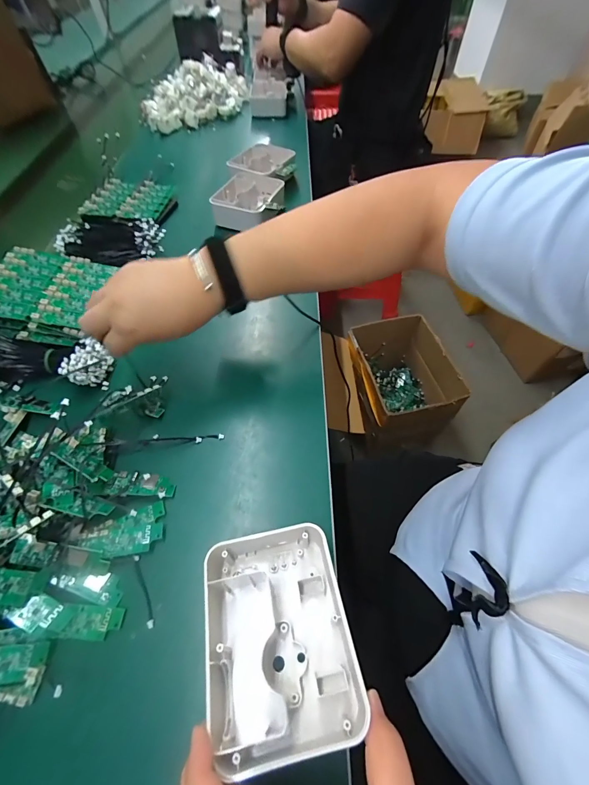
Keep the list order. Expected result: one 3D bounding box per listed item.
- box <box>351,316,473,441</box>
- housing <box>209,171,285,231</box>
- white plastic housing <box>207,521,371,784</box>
[{"bbox_3d":[0.333,-0.044,1.014,0.233,0.223,0.349,-12,57,-6],"label":"box"},{"bbox_3d":[-0.082,-0.357,0.583,0.112,0.041,0.123,11,58,9],"label":"housing"},{"bbox_3d":[-0.011,0.176,0.234,0.108,0.047,0.132,-10,48,-4],"label":"white plastic housing"}]

